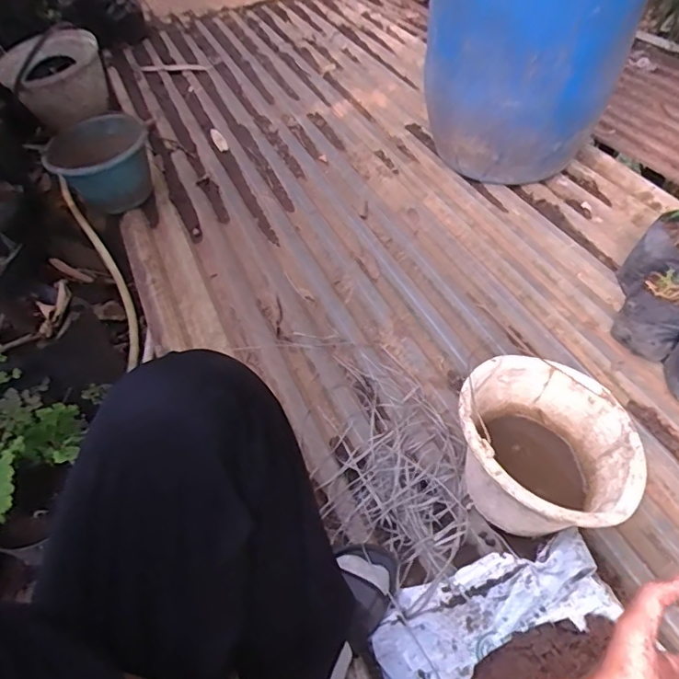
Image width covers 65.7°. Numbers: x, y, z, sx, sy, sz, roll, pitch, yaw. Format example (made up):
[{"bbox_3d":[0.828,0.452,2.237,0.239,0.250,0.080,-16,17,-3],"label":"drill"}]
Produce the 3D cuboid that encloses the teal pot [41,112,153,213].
[{"bbox_3d":[-0.593,-0.440,1.327,0.242,0.156,0.228,-2,52,3],"label":"teal pot"}]

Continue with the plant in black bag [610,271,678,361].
[{"bbox_3d":[0.579,-0.038,0.963,0.114,0.144,0.094,33,62,27],"label":"plant in black bag"}]

